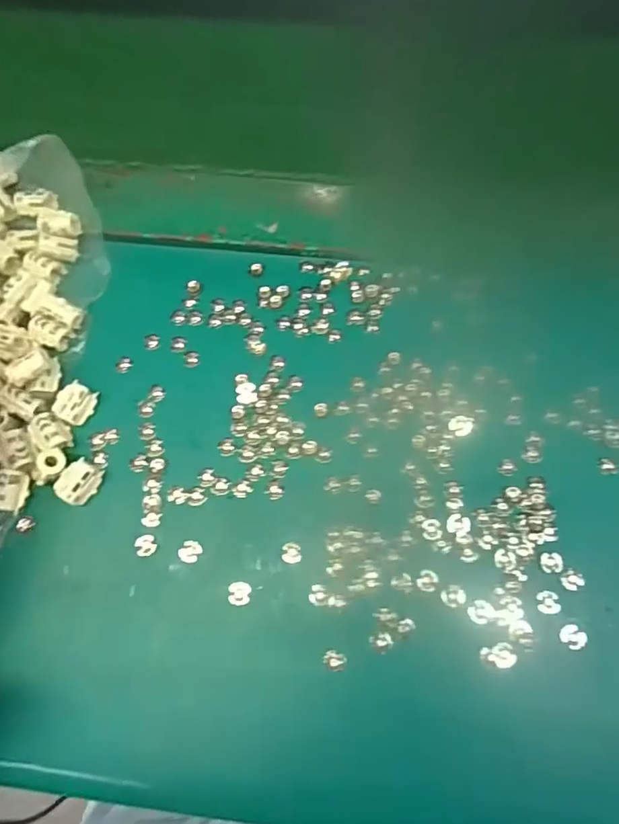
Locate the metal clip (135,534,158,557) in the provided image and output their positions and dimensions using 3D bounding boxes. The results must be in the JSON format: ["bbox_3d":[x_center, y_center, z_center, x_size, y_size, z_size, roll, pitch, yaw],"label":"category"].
[{"bbox_3d":[-0.087,0.071,0.282,0.010,0.004,0.012,-19,73,-5],"label":"metal clip"}]

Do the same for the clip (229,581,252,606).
[{"bbox_3d":[-0.036,0.094,0.274,0.012,0.004,0.011,-2,73,0],"label":"clip"}]

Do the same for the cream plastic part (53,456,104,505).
[{"bbox_3d":[-0.125,0.038,0.289,0.017,0.014,0.023,30,76,10],"label":"cream plastic part"}]

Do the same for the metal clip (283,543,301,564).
[{"bbox_3d":[-0.009,0.074,0.279,0.010,0.004,0.011,0,73,1],"label":"metal clip"}]

